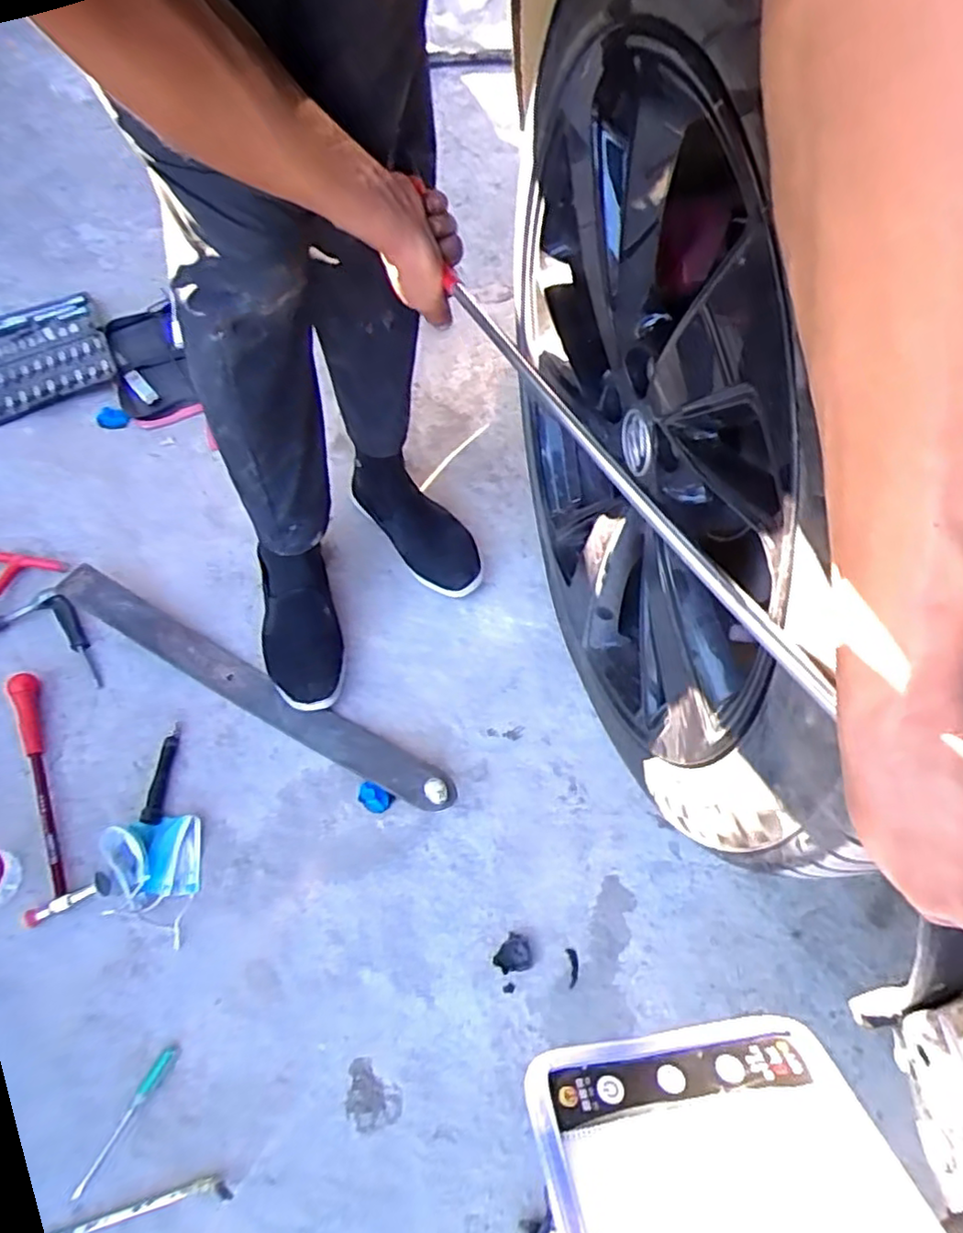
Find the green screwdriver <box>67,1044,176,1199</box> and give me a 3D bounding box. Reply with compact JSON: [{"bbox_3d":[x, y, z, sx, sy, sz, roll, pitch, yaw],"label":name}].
[{"bbox_3d":[-0.339,0.477,0.610,0.014,0.011,0.136,31,68,15],"label":"green screwdriver"}]

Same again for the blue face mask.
[{"bbox_3d":[-0.356,0.276,0.681,0.097,0.029,0.121,-5,63,-2],"label":"blue face mask"}]

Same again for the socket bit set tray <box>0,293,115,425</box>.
[{"bbox_3d":[-0.754,-0.441,1.073,0.234,0.022,0.246,-25,66,-11],"label":"socket bit set tray"}]

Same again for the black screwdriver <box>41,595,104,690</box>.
[{"bbox_3d":[-0.522,0.024,0.827,0.029,0.017,0.149,-35,68,-16],"label":"black screwdriver"}]

